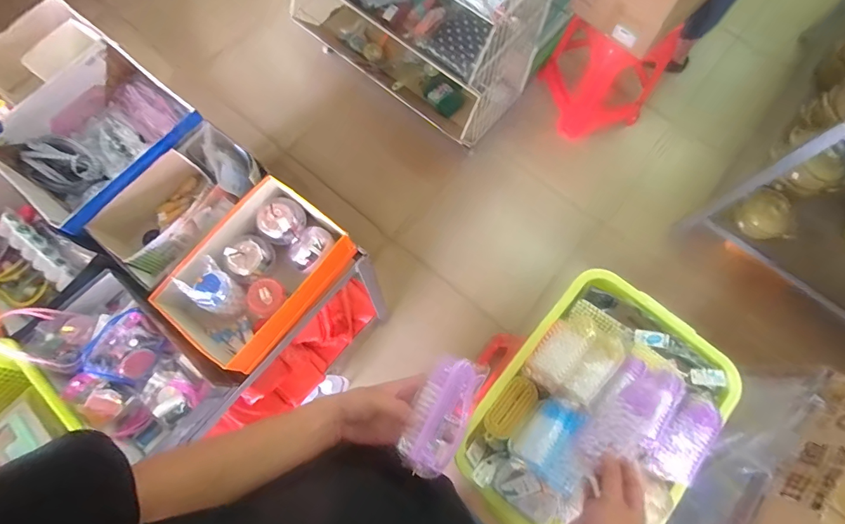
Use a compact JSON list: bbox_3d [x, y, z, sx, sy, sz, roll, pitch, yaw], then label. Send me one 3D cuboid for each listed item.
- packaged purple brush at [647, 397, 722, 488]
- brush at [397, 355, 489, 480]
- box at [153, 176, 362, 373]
[{"bbox_3d":[0.439,0.296,0.693,0.058,0.037,0.142,36,77,10],"label":"packaged purple brush"},{"bbox_3d":[0.025,0.192,0.531,0.065,0.043,0.146,25,81,7],"label":"brush"},{"bbox_3d":[-0.320,0.023,0.817,0.222,0.109,0.327,39,77,11],"label":"box"}]

